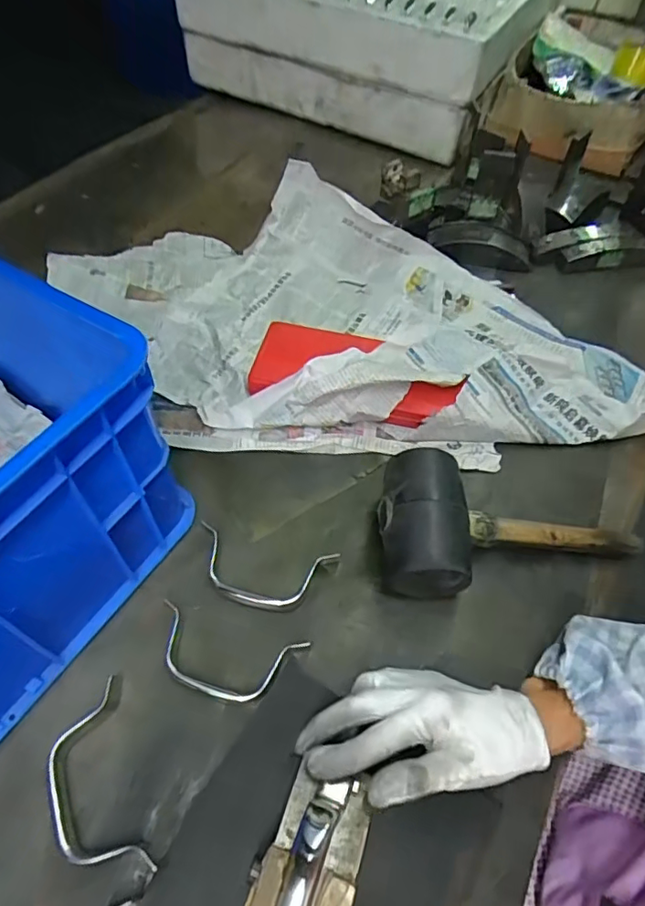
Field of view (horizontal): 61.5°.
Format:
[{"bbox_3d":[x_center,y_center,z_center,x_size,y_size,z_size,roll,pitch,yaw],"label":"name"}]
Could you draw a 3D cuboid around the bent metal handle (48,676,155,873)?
[{"bbox_3d":[-0.156,0.225,0.369,0.054,0.018,0.122,-20,59,-16],"label":"bent metal handle"}]

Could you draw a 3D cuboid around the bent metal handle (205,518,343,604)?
[{"bbox_3d":[-0.050,0.099,0.465,0.121,0.015,0.060,9,56,3],"label":"bent metal handle"}]

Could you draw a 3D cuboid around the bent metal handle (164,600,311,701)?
[{"bbox_3d":[-0.076,0.159,0.422,0.120,0.020,0.056,15,56,7],"label":"bent metal handle"}]

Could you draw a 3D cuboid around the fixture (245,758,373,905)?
[{"bbox_3d":[-0.007,0.230,0.285,0.054,0.068,0.118,17,56,9],"label":"fixture"}]

